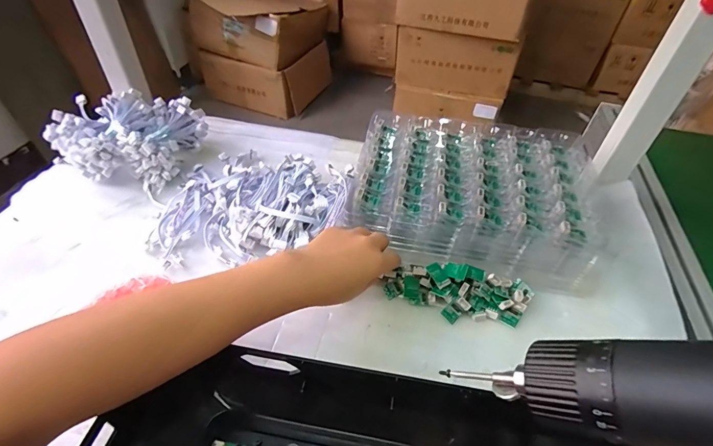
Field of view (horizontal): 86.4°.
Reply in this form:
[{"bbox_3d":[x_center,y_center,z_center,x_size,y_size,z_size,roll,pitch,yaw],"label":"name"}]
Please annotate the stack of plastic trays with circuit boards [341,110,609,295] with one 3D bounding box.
[{"bbox_3d":[0.142,-0.043,0.464,0.278,0.058,0.220,10,46,8],"label":"stack of plastic trays with circuit boards"}]

